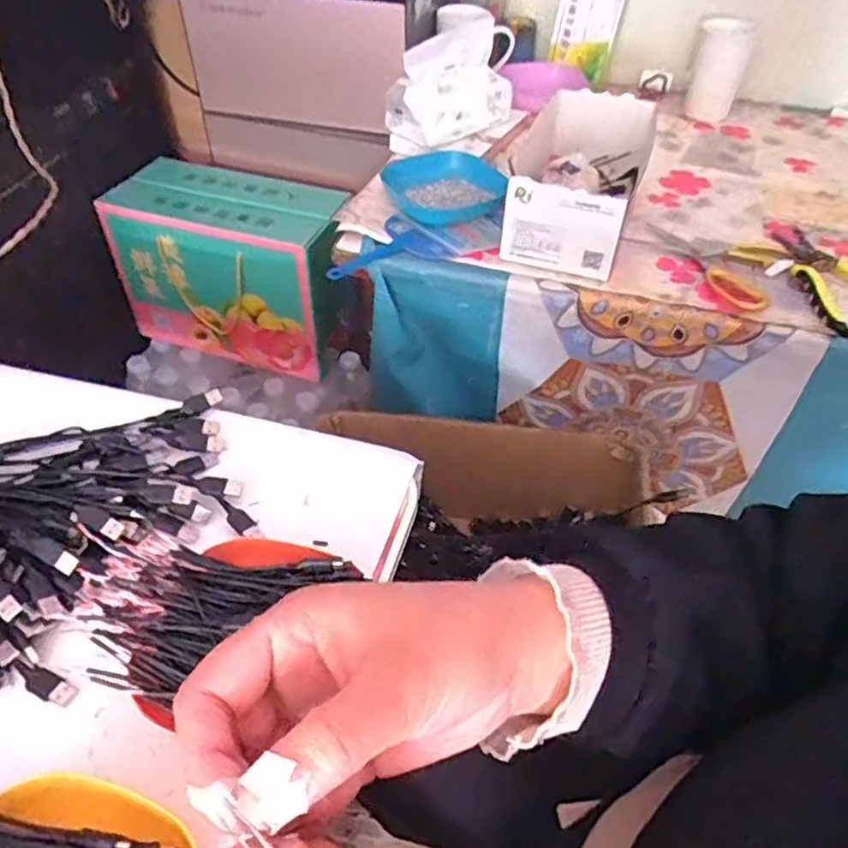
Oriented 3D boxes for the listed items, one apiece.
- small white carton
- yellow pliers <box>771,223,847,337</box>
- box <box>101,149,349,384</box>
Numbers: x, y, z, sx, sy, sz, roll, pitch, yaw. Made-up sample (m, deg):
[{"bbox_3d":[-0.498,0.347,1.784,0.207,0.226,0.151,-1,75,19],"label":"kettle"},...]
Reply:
[{"bbox_3d":[0.171,-0.290,0.768,0.143,0.109,0.240,14,48,11],"label":"small white carton"},{"bbox_3d":[0.425,-0.156,0.711,0.101,0.027,0.167,-14,49,-15],"label":"yellow pliers"},{"bbox_3d":[-0.281,-0.237,1.045,0.323,0.235,0.173,18,49,14],"label":"box"}]

